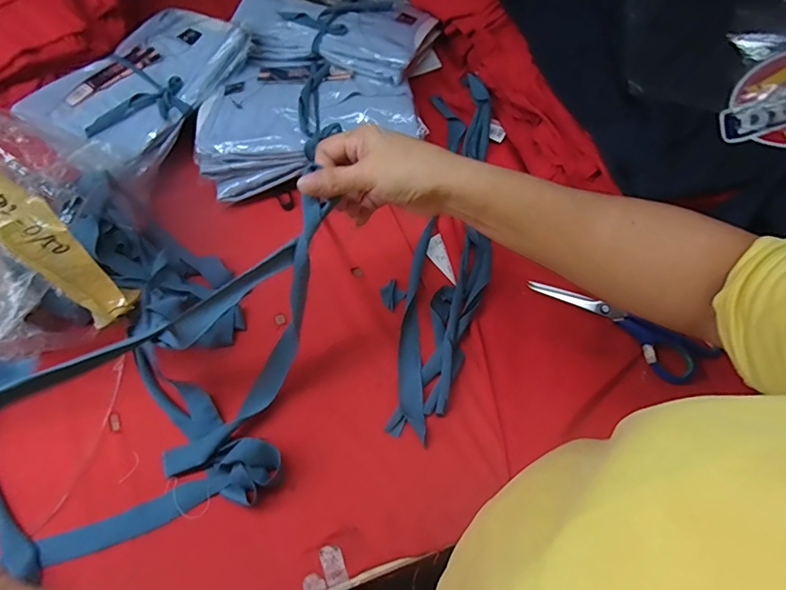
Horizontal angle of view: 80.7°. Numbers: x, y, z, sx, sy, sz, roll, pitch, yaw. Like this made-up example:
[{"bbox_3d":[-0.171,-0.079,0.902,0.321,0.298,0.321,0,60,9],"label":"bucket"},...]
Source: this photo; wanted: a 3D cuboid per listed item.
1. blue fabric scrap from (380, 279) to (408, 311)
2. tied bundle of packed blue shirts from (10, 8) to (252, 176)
[{"bbox_3d":[-0.001,-0.001,0.508,0.027,0.004,0.026,-40,70,-15],"label":"blue fabric scrap"},{"bbox_3d":[-0.327,-0.283,0.582,0.222,0.055,0.258,30,66,19],"label":"tied bundle of packed blue shirts"}]

